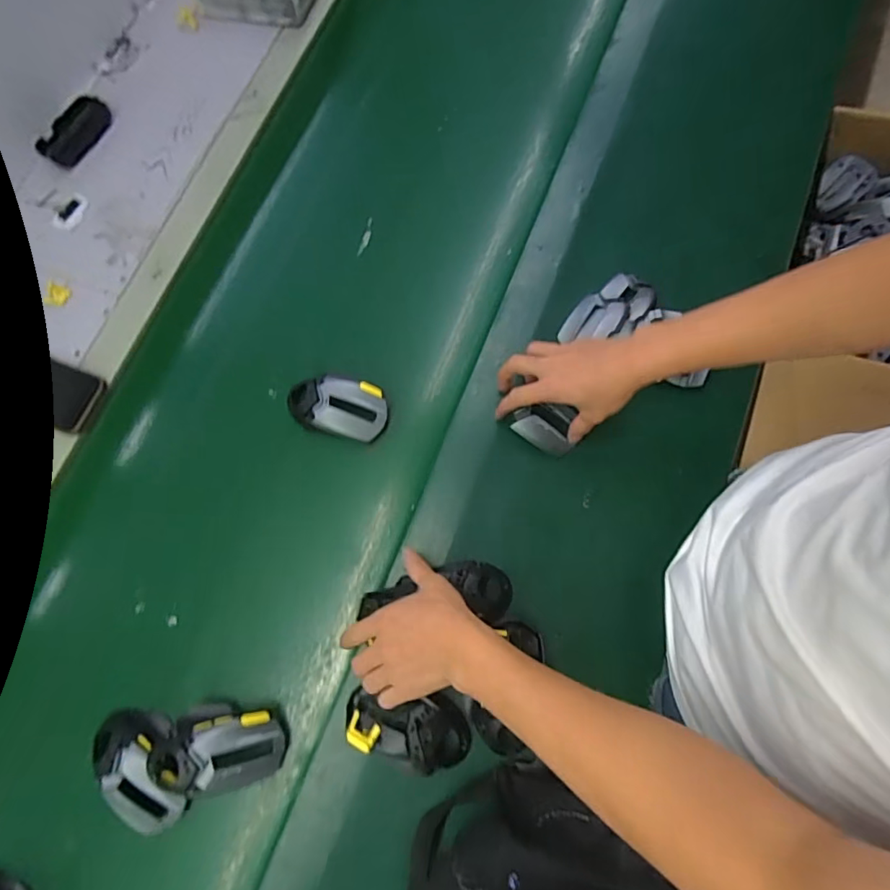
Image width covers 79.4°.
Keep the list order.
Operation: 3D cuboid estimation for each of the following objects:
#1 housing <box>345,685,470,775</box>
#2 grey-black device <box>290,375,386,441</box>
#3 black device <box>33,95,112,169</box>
[{"bbox_3d":[-0.036,0.266,0.504,0.117,0.025,0.064,7,74,3],"label":"housing"},{"bbox_3d":[-0.121,-0.043,0.597,0.111,0.029,0.060,11,74,3],"label":"grey-black device"},{"bbox_3d":[-0.498,-0.425,0.722,0.067,0.022,0.107,29,76,8],"label":"black device"}]

